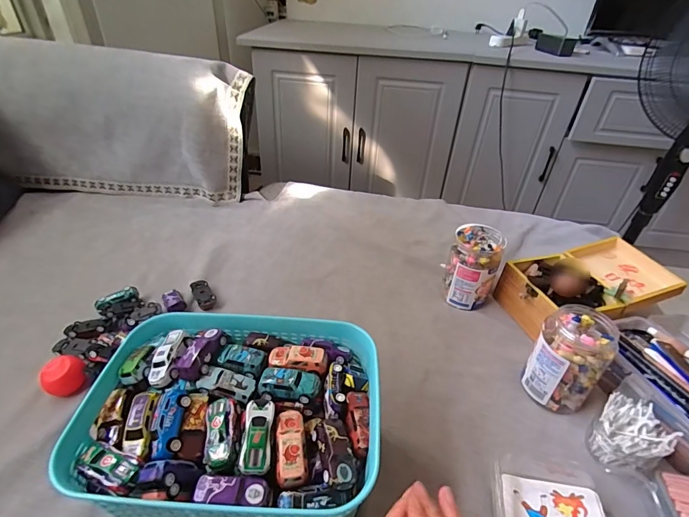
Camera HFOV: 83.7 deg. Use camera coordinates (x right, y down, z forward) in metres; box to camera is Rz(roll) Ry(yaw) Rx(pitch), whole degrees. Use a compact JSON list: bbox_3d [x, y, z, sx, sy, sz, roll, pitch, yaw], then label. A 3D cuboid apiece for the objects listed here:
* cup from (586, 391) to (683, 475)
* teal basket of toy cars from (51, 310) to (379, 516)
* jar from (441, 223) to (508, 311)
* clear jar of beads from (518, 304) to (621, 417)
[{"bbox_3d":[0.336,0.209,0.456,0.068,0.071,0.071,-18,42,-24],"label":"cup"},{"bbox_3d":[-0.110,0.185,0.422,0.278,0.146,0.215,3,38,0],"label":"teal basket of toy cars"},{"bbox_3d":[0.223,0.015,0.673,0.082,0.129,0.080,2,38,-1],"label":"jar"},{"bbox_3d":[0.298,0.132,0.512,0.081,0.119,0.084,-26,46,-31],"label":"clear jar of beads"}]

